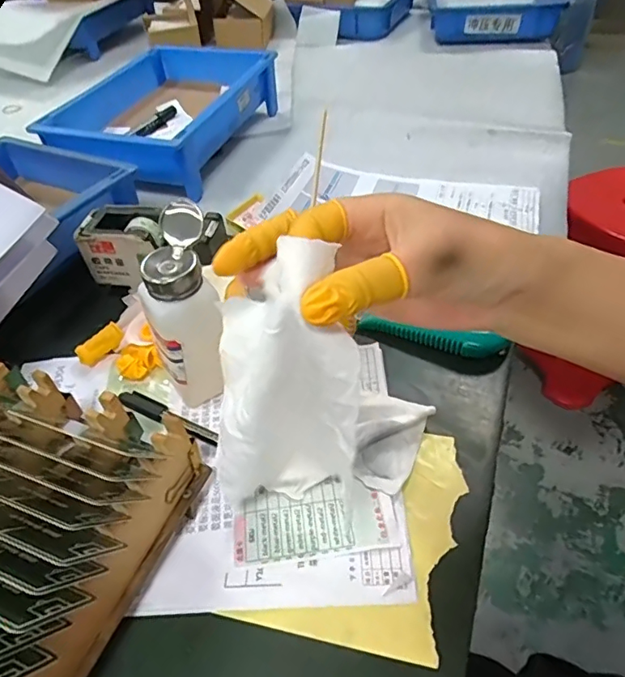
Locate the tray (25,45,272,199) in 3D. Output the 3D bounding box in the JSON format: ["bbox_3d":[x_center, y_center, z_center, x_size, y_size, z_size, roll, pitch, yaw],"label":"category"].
[{"bbox_3d":[-0.204,-0.316,0.716,0.223,0.076,0.304,14,49,16],"label":"tray"}]

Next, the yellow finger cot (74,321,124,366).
[{"bbox_3d":[-0.191,0.005,0.460,0.043,0.020,0.008,-41,18,-8],"label":"yellow finger cot"}]

